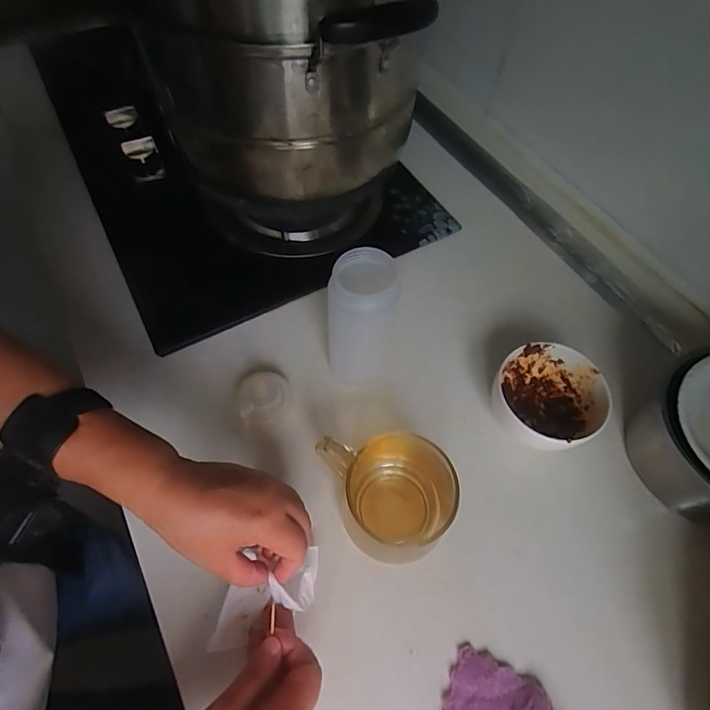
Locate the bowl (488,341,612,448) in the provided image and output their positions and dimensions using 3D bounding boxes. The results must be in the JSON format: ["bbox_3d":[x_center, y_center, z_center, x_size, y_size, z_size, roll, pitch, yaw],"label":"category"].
[{"bbox_3d":[0.195,0.043,0.452,0.088,0.055,0.094,1,60,-1],"label":"bowl"}]

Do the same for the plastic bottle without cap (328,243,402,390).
[{"bbox_3d":[0.007,-0.026,0.422,0.061,0.168,0.056,1,60,-1],"label":"plastic bottle without cap"}]

